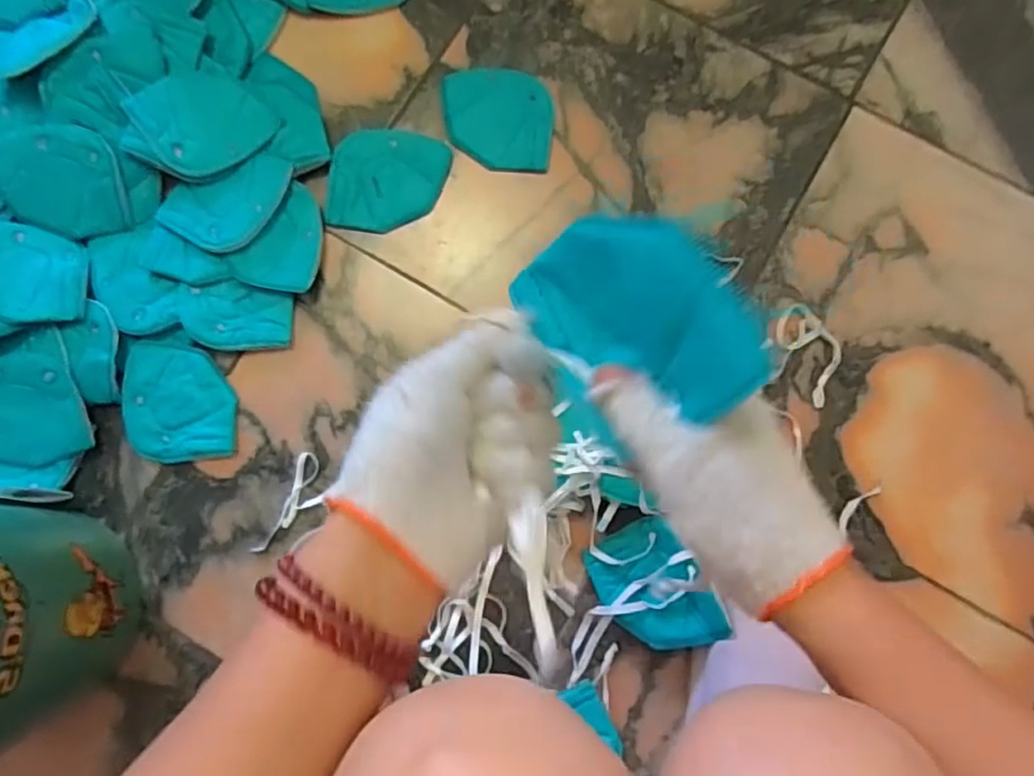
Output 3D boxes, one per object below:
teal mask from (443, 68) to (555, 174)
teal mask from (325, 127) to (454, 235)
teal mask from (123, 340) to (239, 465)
[{"bbox_3d":[-0.019,-0.279,0.685,0.111,0.008,0.112,2,81,1],"label":"teal mask"},{"bbox_3d":[-0.130,-0.212,0.674,0.116,0.009,0.108,6,82,2],"label":"teal mask"},{"bbox_3d":[-0.327,0.013,0.641,0.096,0.018,0.113,-3,81,1],"label":"teal mask"}]

